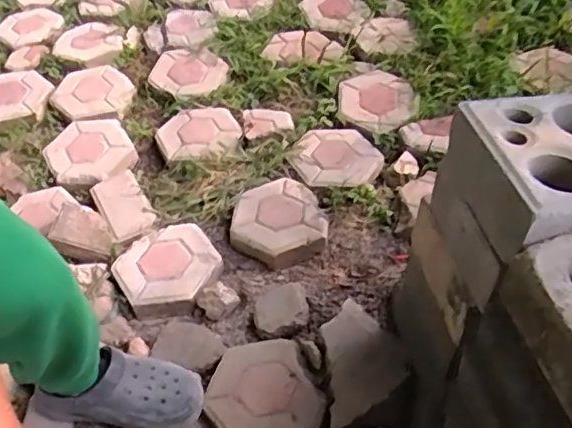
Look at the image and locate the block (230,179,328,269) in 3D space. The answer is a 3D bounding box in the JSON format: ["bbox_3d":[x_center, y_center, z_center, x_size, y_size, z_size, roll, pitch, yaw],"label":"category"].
[{"bbox_3d":[-0.022,0.009,1.255,0.195,0.052,0.216,-13,50,-7],"label":"block"}]

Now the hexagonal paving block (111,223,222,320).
[{"bbox_3d":[-0.238,0.106,1.191,0.193,0.046,0.202,-27,53,-17],"label":"hexagonal paving block"}]

